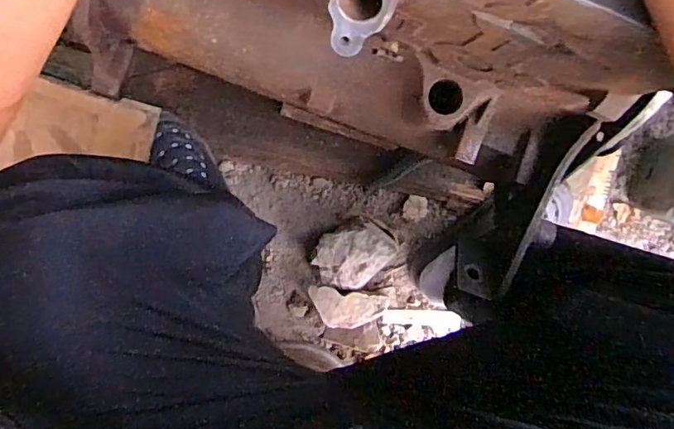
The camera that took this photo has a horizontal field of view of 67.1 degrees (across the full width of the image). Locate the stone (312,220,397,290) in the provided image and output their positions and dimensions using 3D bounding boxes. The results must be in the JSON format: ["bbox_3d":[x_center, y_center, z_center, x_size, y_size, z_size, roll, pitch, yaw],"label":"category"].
[{"bbox_3d":[0.024,0.061,0.761,0.117,0.046,0.103,-43,98,-1],"label":"stone"}]

